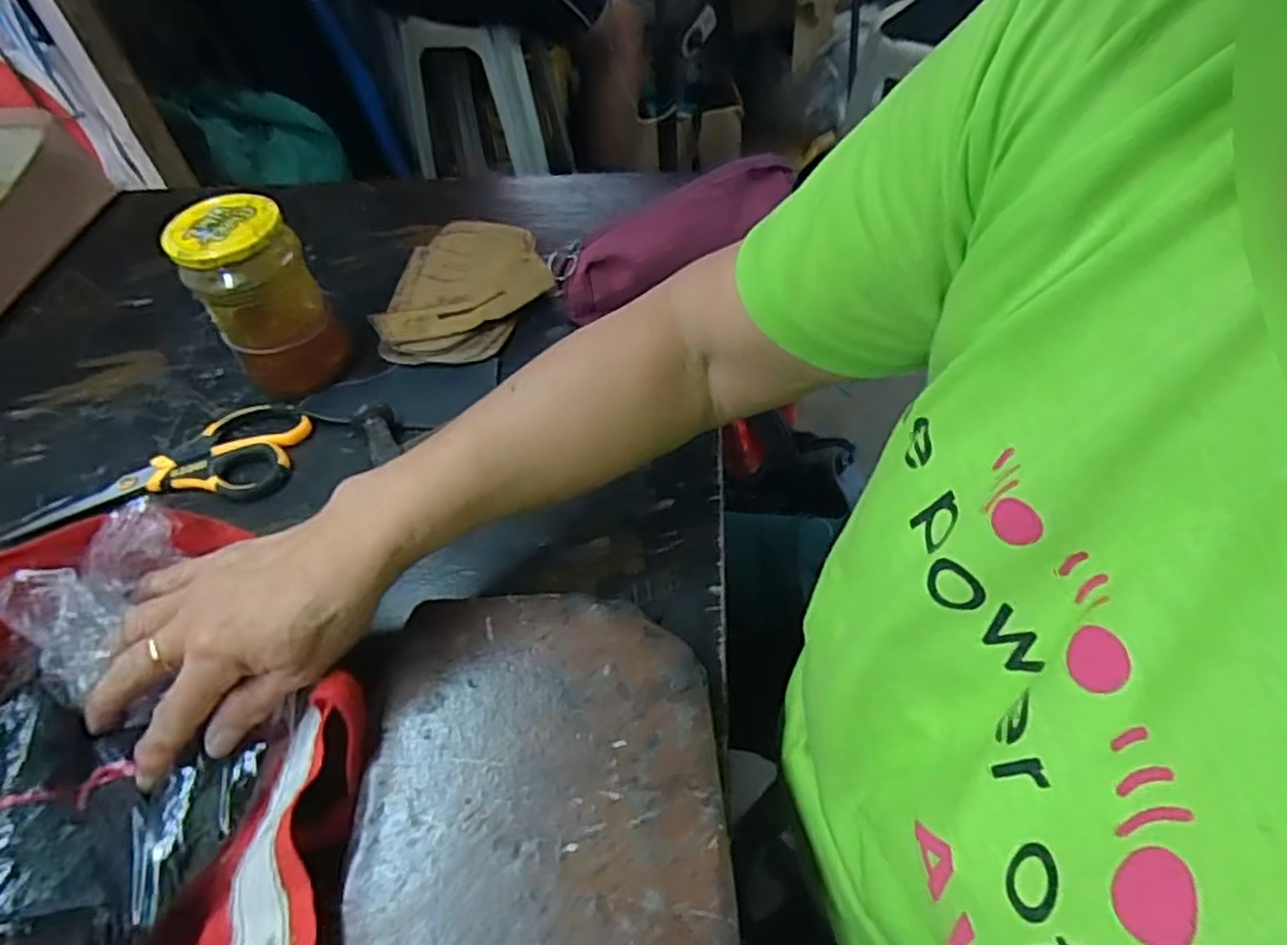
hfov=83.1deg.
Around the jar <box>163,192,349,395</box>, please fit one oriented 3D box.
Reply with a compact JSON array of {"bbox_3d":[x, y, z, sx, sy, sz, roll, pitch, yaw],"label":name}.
[{"bbox_3d":[-0.269,-0.122,0.522,0.076,0.129,0.065,-31,56,-18],"label":"jar"}]

